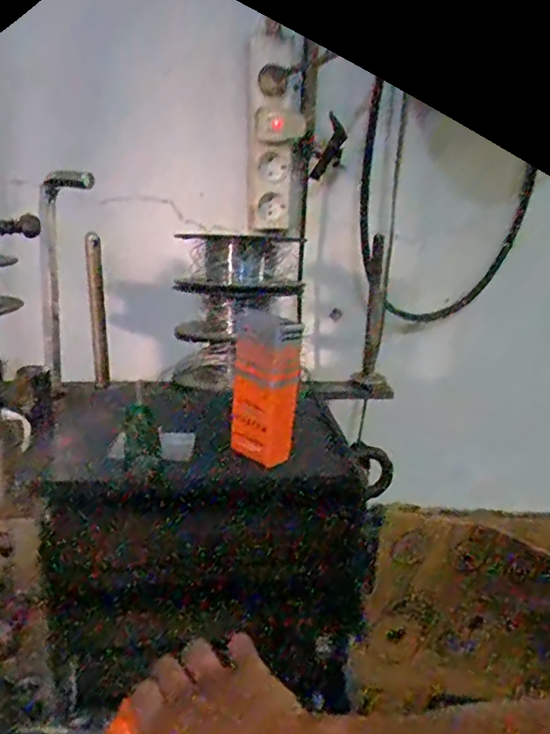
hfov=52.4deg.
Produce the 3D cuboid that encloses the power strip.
[{"bbox_3d":[-0.001,-0.309,0.756,0.074,0.235,0.048,1,20,-3],"label":"power strip"}]

